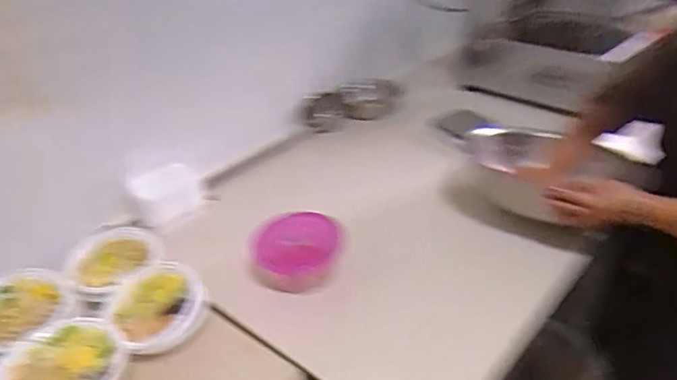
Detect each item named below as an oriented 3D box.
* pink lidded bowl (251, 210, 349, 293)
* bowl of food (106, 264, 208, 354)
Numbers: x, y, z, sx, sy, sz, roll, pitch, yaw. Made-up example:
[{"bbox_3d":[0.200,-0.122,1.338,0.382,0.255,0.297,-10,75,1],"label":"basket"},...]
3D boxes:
[{"bbox_3d":[-0.069,0.112,0.956,0.155,0.086,0.126,-3,33,4],"label":"pink lidded bowl"},{"bbox_3d":[-0.290,0.198,0.876,0.147,0.076,0.150,-4,33,3],"label":"bowl of food"}]

